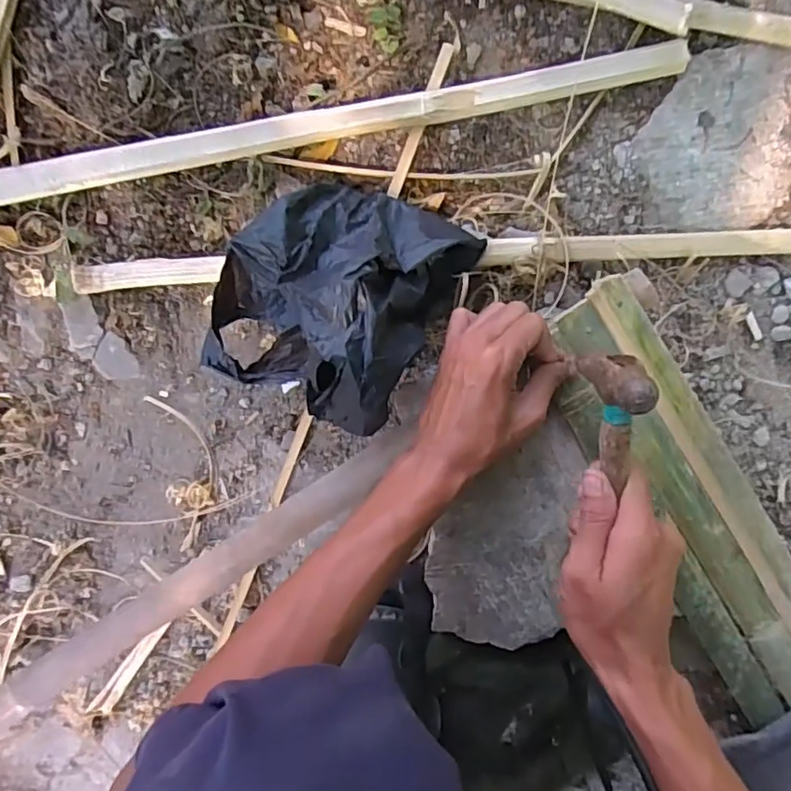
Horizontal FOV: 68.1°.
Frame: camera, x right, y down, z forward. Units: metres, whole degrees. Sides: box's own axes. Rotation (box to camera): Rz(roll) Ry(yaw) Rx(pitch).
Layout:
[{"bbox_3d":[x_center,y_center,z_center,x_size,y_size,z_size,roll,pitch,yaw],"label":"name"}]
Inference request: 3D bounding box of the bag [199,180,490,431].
[{"bbox_3d":[-0.047,-0.083,0.471,0.182,0.140,0.191,24,95,-2],"label":"bag"}]

